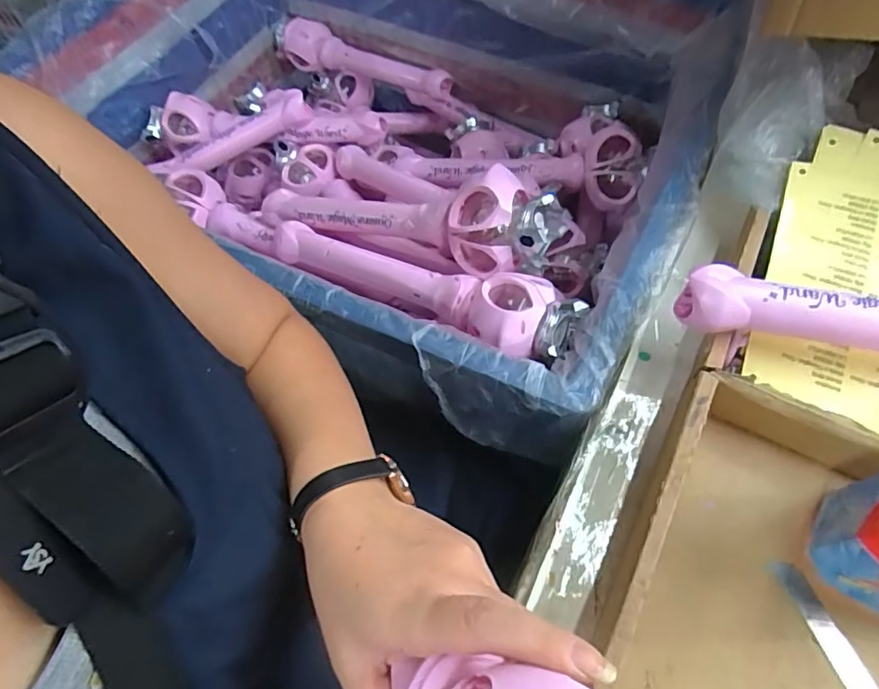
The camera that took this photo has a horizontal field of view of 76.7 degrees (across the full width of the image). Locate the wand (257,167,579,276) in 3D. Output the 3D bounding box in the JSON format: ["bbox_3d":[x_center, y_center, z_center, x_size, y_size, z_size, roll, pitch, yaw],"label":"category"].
[{"bbox_3d":[-0.042,-0.137,0.591,0.342,0.093,0.082,10,61,25],"label":"wand"}]

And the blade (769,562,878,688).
[{"bbox_3d":[0.260,0.194,0.369,0.019,0.004,0.099,-21,62,-8],"label":"blade"}]

